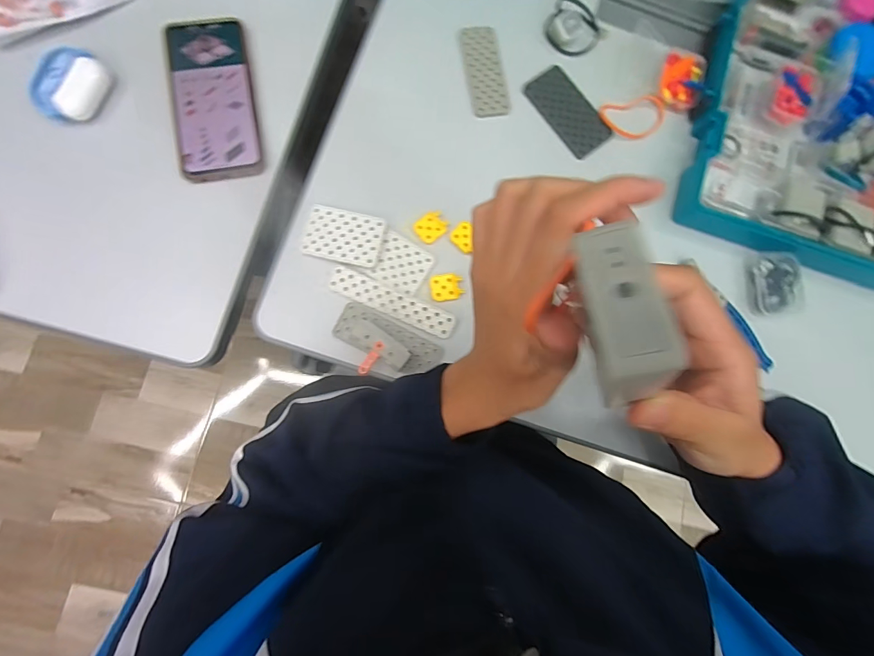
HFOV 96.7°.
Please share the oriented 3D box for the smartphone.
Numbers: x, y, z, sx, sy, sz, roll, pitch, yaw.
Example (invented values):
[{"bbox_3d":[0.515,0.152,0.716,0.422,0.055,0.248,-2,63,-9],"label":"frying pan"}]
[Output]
[{"bbox_3d":[-0.216,-0.222,0.373,0.071,0.009,0.159,-9,84,-6],"label":"smartphone"}]

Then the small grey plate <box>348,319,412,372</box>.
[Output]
[{"bbox_3d":[-0.050,0.015,0.341,0.055,0.005,0.022,34,84,2],"label":"small grey plate"}]

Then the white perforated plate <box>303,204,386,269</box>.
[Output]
[{"bbox_3d":[-0.088,-0.088,0.371,0.071,0.007,0.051,13,82,-3],"label":"white perforated plate"}]

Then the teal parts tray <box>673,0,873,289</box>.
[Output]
[{"bbox_3d":[0.423,-0.247,0.406,0.264,0.055,0.372,17,82,-3],"label":"teal parts tray"}]

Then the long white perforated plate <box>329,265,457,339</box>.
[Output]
[{"bbox_3d":[-0.041,-0.025,0.368,0.123,0.005,0.024,24,81,-2],"label":"long white perforated plate"}]

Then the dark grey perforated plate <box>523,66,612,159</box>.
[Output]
[{"bbox_3d":[0.139,-0.229,0.409,0.050,0.004,0.097,-36,87,-8],"label":"dark grey perforated plate"}]

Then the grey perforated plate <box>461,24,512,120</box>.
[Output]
[{"bbox_3d":[0.051,-0.272,0.408,0.037,0.004,0.098,-9,84,-6],"label":"grey perforated plate"}]

